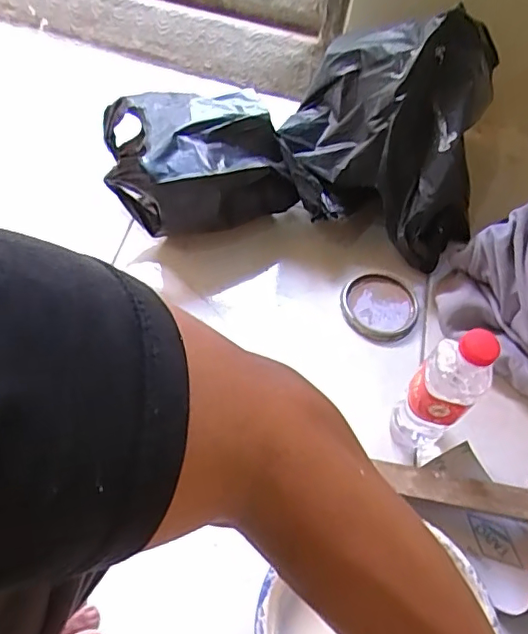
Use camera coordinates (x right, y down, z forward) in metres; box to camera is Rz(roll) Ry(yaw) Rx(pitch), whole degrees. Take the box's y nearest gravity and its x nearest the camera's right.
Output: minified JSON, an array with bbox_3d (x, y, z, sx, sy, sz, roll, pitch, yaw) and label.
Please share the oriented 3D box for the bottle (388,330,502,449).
[{"bbox_3d":[0.174,0.075,0.549,0.057,0.185,0.056,3,57,-4],"label":"bottle"}]

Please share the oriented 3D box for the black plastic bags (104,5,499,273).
[{"bbox_3d":[0.052,-0.247,0.706,0.459,0.194,0.266,6,57,-3],"label":"black plastic bags"}]

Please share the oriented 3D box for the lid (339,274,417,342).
[{"bbox_3d":[0.148,-0.014,0.717,0.094,0.014,0.090,3,57,-4],"label":"lid"}]

